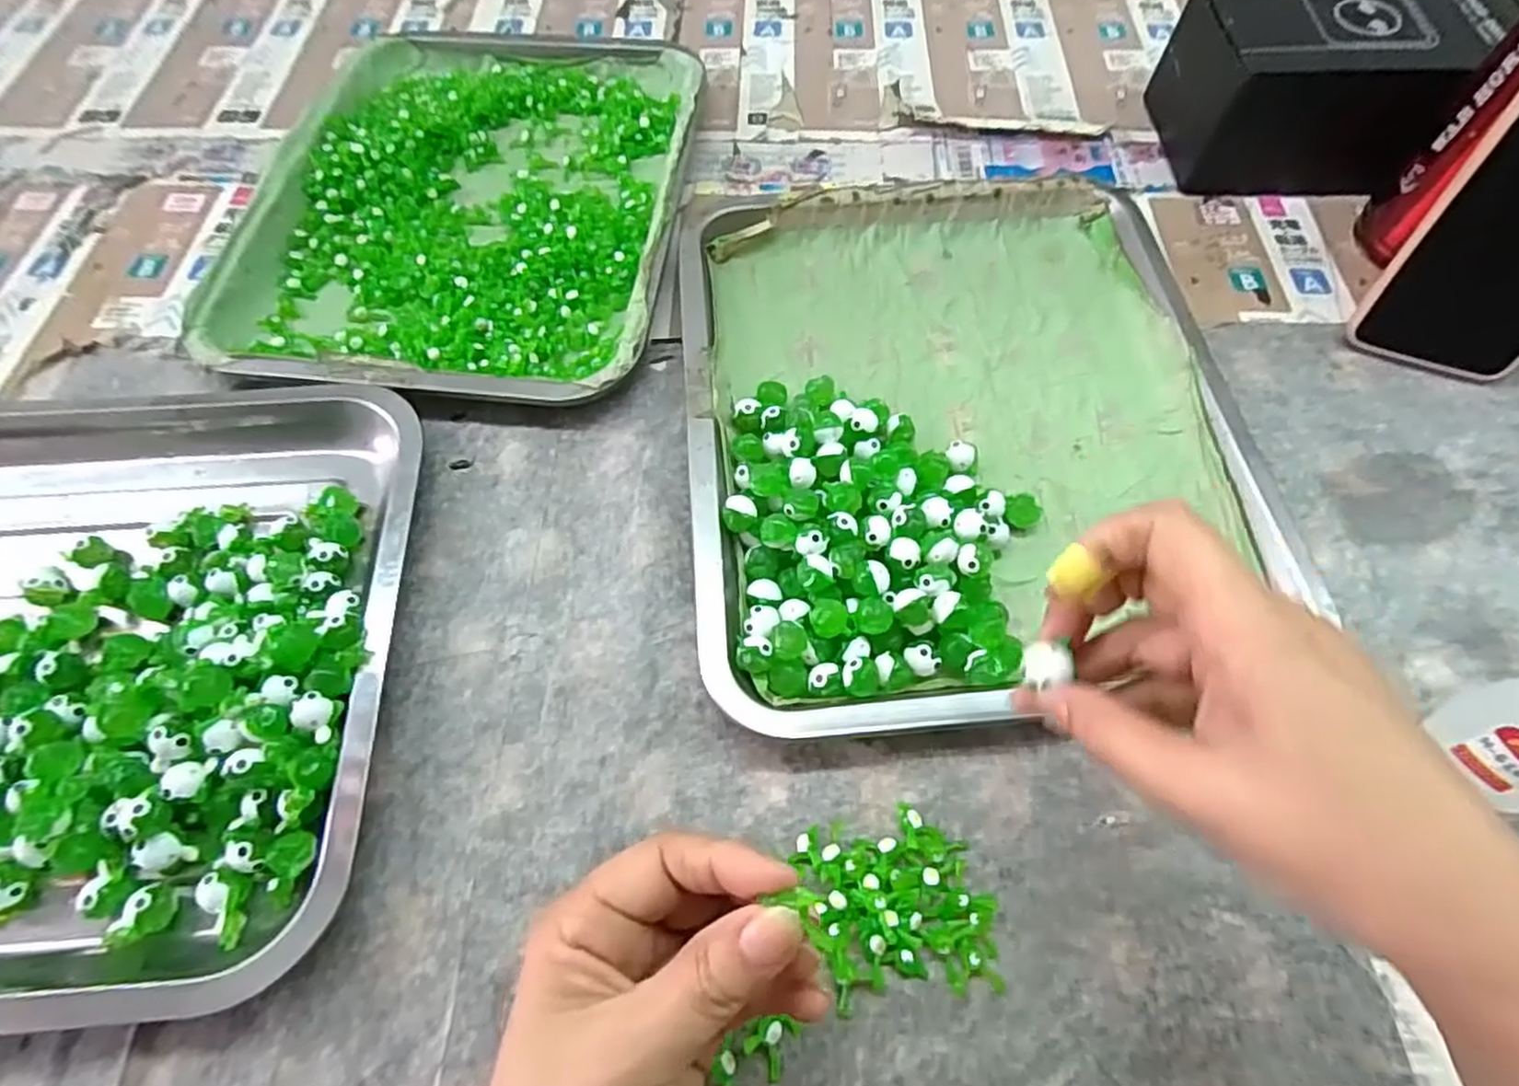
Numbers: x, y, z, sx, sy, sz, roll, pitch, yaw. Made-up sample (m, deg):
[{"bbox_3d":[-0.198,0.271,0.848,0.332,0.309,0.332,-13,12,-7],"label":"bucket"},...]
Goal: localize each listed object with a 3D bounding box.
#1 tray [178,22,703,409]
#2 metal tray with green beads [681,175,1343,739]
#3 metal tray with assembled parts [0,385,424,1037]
[{"bbox_3d":[-0.168,-0.213,0.441,0.243,0.022,0.312,5,63,3],"label":"tray"},{"bbox_3d":[0.096,-0.066,0.357,0.257,0.029,0.301,-6,63,-2],"label":"metal tray with green beads"},{"bbox_3d":[-0.332,0.051,0.298,0.356,0.034,0.259,-4,63,-1],"label":"metal tray with assembled parts"}]

